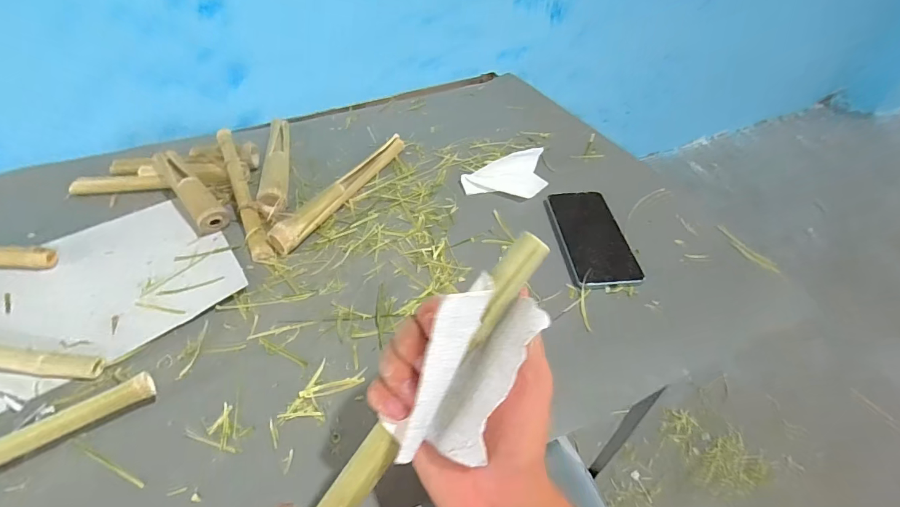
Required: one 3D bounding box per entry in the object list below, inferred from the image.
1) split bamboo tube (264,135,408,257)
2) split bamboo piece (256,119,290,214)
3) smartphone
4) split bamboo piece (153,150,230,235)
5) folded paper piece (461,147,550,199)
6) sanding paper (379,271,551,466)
[{"bbox_3d":[-0.139,-0.091,0.573,0.029,0.031,0.258,21,49,19],"label":"split bamboo tube"},{"bbox_3d":[-0.252,-0.136,0.617,0.031,0.036,0.225,-10,46,-10],"label":"split bamboo piece"},{"bbox_3d":[0.172,-0.023,0.518,0.077,0.010,0.159,-3,45,-3],"label":"smartphone"},{"bbox_3d":[-0.338,-0.081,0.556,0.037,0.045,0.149,-32,53,-28],"label":"split bamboo piece"},{"bbox_3d":[0.074,-0.112,0.588,0.111,0.031,0.070,0,45,0],"label":"folded paper piece"},{"bbox_3d":[0.005,0.069,0.241,0.057,0.042,0.114,27,84,-13],"label":"sanding paper"}]

